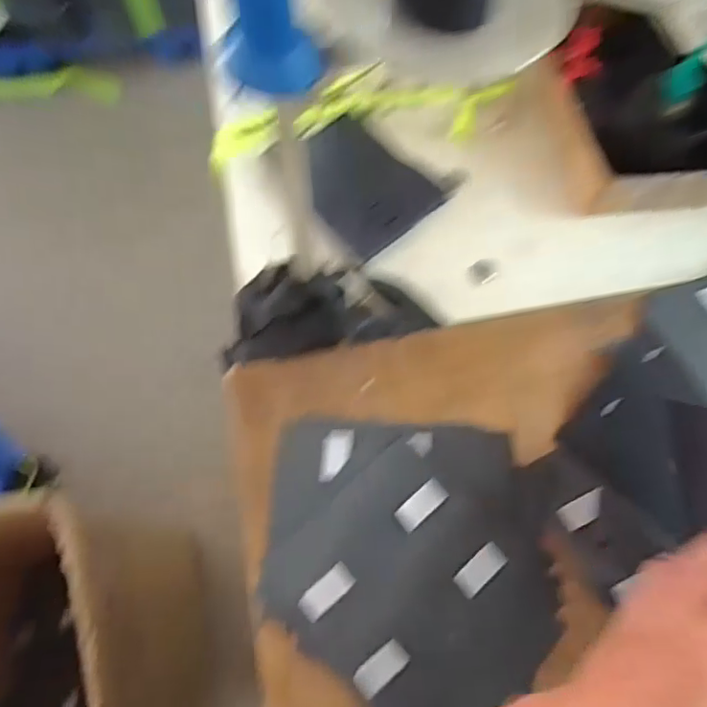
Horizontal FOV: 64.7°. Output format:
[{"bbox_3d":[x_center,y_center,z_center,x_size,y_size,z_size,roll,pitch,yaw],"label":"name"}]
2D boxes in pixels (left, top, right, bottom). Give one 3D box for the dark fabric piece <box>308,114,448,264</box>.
[{"bbox_3d":[0.004,-0.182,0.587,0.121,0.012,0.156,-39,72,-14],"label":"dark fabric piece"}]

